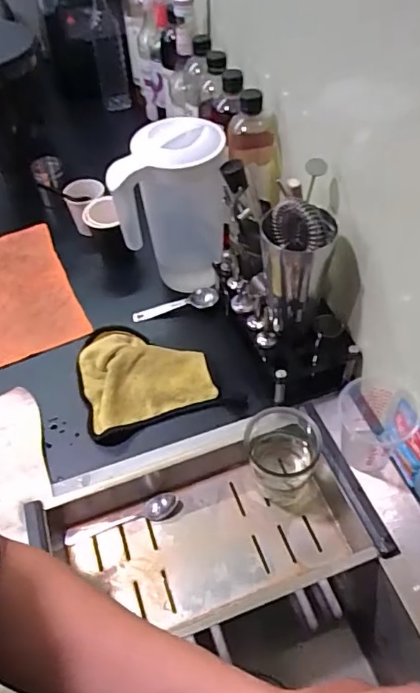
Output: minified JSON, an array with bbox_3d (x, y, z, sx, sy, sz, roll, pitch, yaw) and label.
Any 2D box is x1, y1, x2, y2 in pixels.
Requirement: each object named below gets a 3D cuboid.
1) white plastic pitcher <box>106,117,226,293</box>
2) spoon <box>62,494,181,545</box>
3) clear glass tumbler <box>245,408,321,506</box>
[{"bbox_3d":[-0.050,-0.186,0.749,0.136,0.237,0.112,2,51,4],"label":"white plastic pitcher"},{"bbox_3d":[-0.111,0.214,0.648,0.143,0.020,0.026,-13,52,-8],"label":"spoon"},{"bbox_3d":[0.088,0.132,0.644,0.089,0.109,0.084,-1,51,2],"label":"clear glass tumbler"}]

